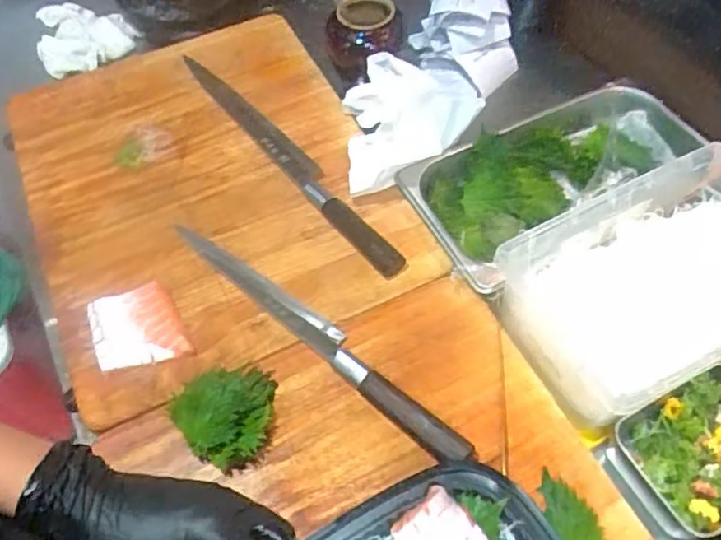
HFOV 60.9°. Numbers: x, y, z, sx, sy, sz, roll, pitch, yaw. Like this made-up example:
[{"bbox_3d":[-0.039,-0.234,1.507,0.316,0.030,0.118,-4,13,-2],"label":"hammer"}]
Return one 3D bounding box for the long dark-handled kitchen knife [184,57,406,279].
[{"bbox_3d":[-0.090,-0.139,0.707,0.037,0.015,0.432,-34,60,-17],"label":"long dark-handled kitchen knife"}]

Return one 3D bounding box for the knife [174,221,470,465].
[{"bbox_3d":[-0.048,0.052,0.575,0.366,0.022,0.033,37,66,25],"label":"knife"}]

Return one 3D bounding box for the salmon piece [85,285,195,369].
[{"bbox_3d":[-0.214,0.057,0.587,0.079,0.010,0.087,-22,57,-10],"label":"salmon piece"}]

